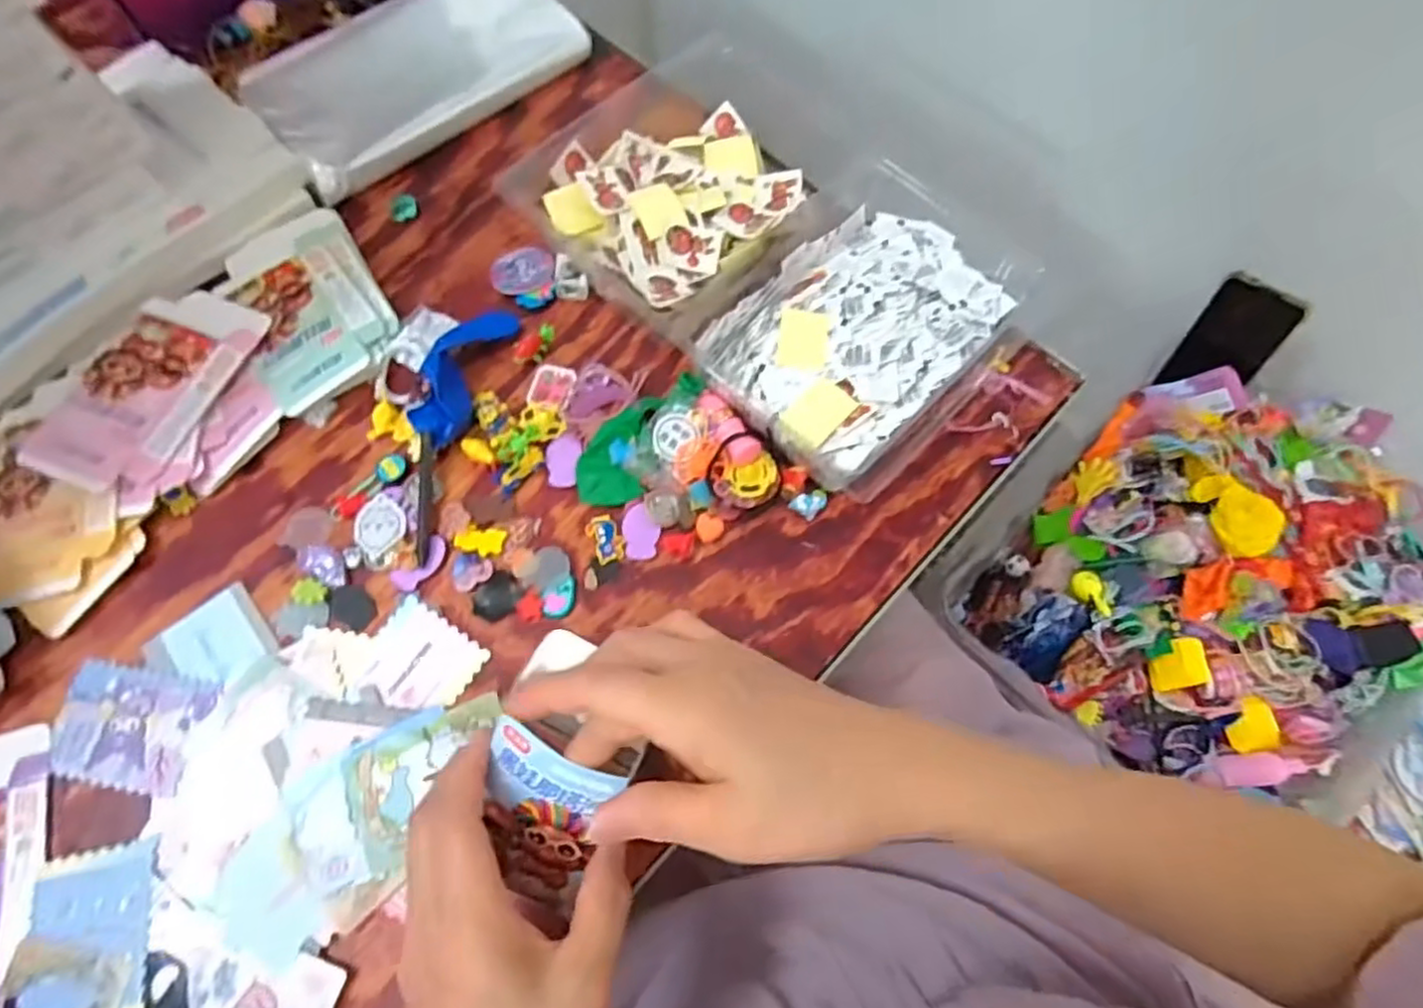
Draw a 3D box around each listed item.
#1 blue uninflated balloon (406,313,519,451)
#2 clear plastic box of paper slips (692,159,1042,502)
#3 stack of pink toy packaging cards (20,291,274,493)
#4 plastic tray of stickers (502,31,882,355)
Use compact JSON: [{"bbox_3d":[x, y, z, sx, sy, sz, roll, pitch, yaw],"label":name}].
[{"bbox_3d":[-0.168,-0.091,0.466,0.043,0.017,0.109,20,71,6],"label":"blue uninflated balloon"},{"bbox_3d":[0.104,-0.117,0.468,0.152,0.039,0.211,40,74,12],"label":"clear plastic box of paper slips"},{"bbox_3d":[-0.363,-0.078,0.458,0.085,0.015,0.145,19,71,6],"label":"stack of pink toy packaging cards"},{"bbox_3d":[-0.018,-0.228,0.505,0.207,0.048,0.200,-43,76,-15],"label":"plastic tray of stickers"}]

